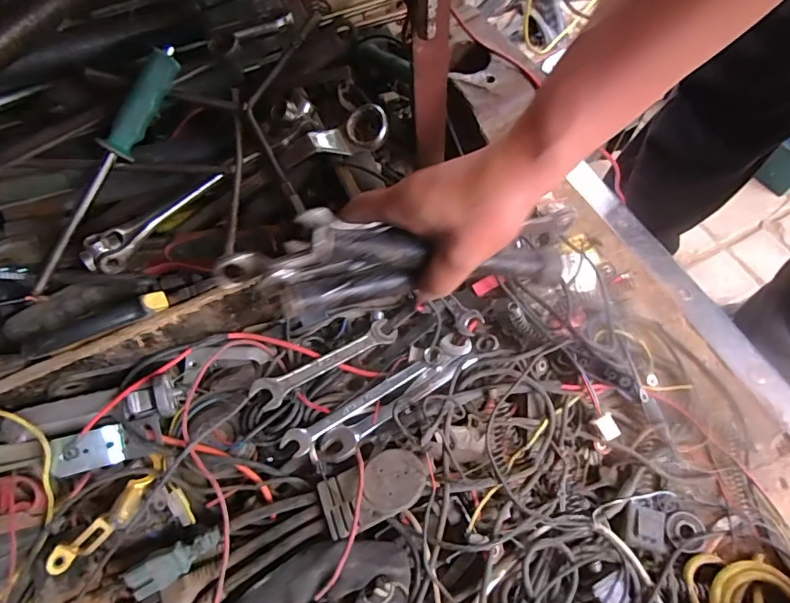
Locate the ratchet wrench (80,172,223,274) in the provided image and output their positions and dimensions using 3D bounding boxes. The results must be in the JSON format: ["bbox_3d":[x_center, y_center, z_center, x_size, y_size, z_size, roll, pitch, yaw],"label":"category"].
[{"bbox_3d":[-0.217,-0.075,0.426,0.037,0.029,0.131,39,72,19],"label":"ratchet wrench"}]

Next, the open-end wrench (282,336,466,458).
[{"bbox_3d":[-0.012,0.078,0.426,0.190,0.012,0.024,-30,68,-17],"label":"open-end wrench"}]

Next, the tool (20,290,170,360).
[{"bbox_3d":[-0.240,0.019,0.382,0.109,0.018,0.019,-25,66,-9],"label":"tool"}]

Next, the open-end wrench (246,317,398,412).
[{"bbox_3d":[-0.062,0.054,0.439,0.139,0.013,0.027,-30,68,-17],"label":"open-end wrench"}]

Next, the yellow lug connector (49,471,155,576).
[{"bbox_3d":[-0.228,0.175,0.372,0.092,0.018,0.025,-41,71,-5],"label":"yellow lug connector"}]

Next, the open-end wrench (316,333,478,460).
[{"bbox_3d":[0.008,0.081,0.423,0.164,0.014,0.036,-37,70,-20],"label":"open-end wrench"}]

